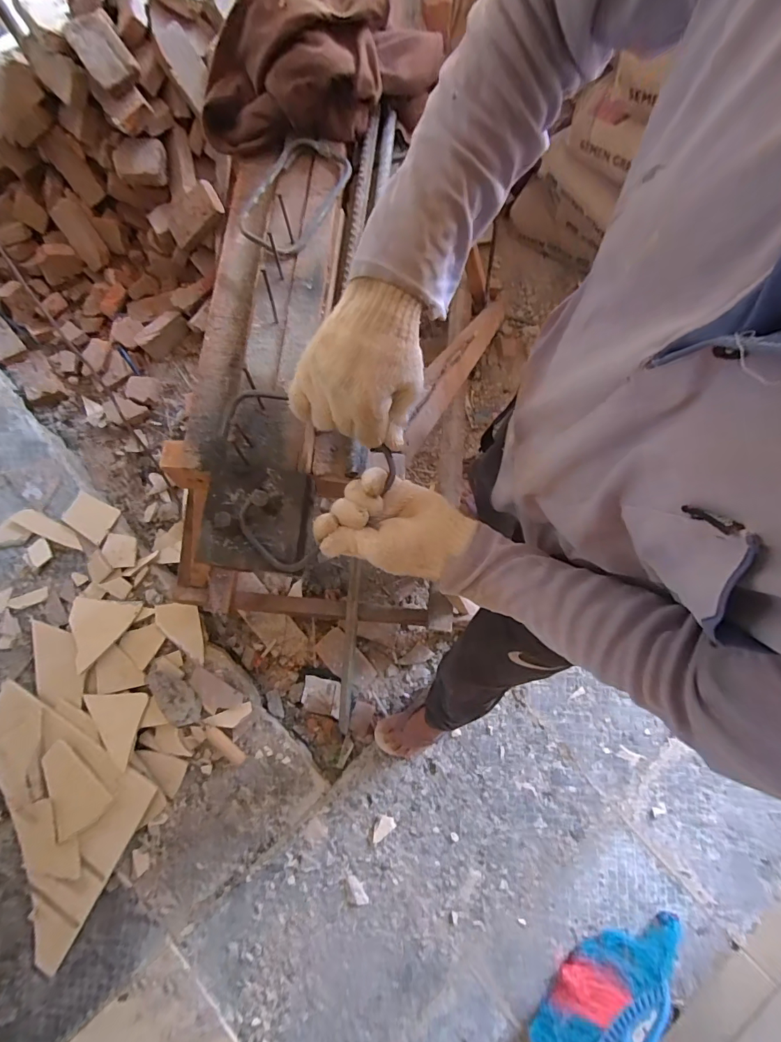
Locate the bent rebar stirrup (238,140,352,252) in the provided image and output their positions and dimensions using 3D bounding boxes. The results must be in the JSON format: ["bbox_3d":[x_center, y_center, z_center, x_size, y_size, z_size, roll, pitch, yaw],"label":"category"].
[{"bbox_3d":[-0.110,-0.381,0.497,0.088,0.018,0.157,32,81,6],"label":"bent rebar stirrup"}]

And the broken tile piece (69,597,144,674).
[{"bbox_3d":[-0.768,0.295,1.129,0.156,0.008,0.175,8,71,-11],"label":"broken tile piece"}]

